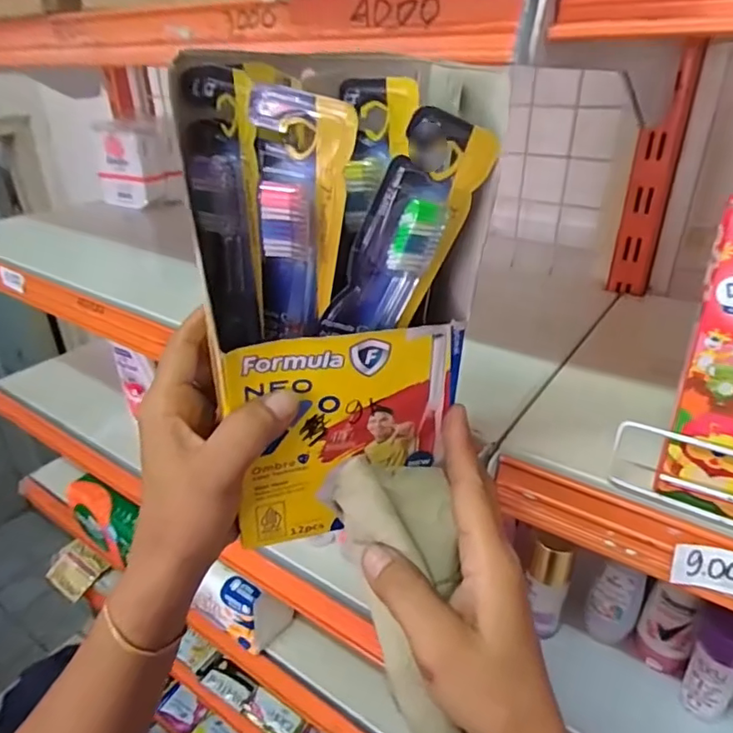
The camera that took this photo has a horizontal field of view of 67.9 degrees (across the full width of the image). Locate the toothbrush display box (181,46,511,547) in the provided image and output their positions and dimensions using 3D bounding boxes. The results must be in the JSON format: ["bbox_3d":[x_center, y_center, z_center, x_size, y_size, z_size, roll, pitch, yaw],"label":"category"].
[{"bbox_3d":[-0.010,-0.026,0.267,0.125,0.208,0.067,-5,29,-7],"label":"toothbrush display box"}]

